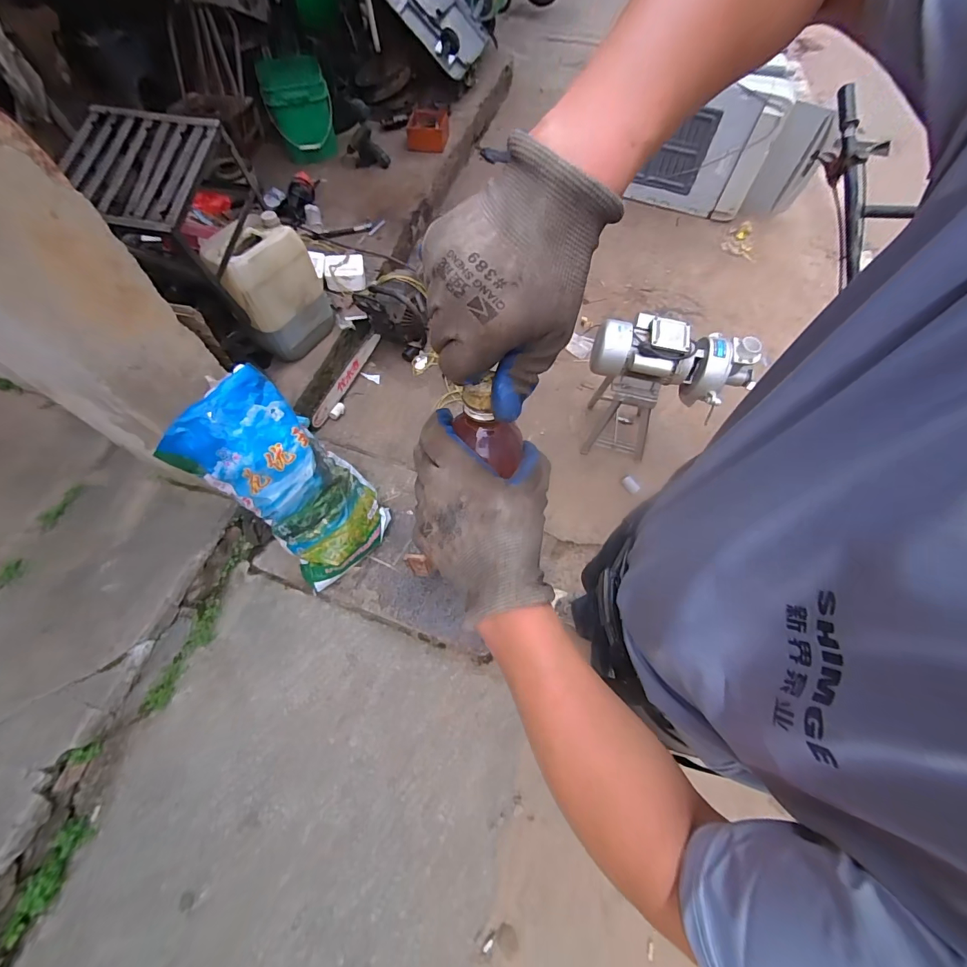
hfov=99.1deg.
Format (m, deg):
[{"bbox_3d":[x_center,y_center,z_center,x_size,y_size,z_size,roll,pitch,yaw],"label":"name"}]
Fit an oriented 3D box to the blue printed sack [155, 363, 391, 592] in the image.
[{"bbox_3d":[-0.547,0.002,1.180,0.332,0.613,0.145,-47,26,-20],"label":"blue printed sack"}]

